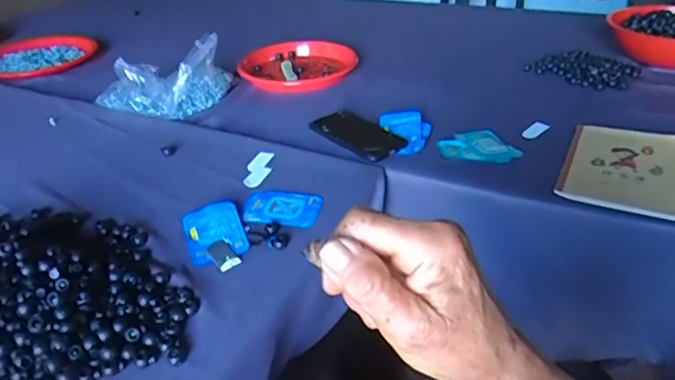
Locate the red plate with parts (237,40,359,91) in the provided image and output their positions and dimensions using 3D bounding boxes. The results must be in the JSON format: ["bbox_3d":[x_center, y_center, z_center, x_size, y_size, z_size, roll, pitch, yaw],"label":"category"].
[{"bbox_3d":[-0.077,-0.247,1.044,0.193,0.038,0.201,22,40,31],"label":"red plate with parts"}]

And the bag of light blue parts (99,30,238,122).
[{"bbox_3d":[-0.307,-0.196,0.914,0.239,0.101,0.142,-8,34,-9],"label":"bag of light blue parts"}]

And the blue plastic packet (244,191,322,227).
[{"bbox_3d":[-0.069,0.021,0.656,0.095,0.004,0.073,6,34,12],"label":"blue plastic packet"}]

